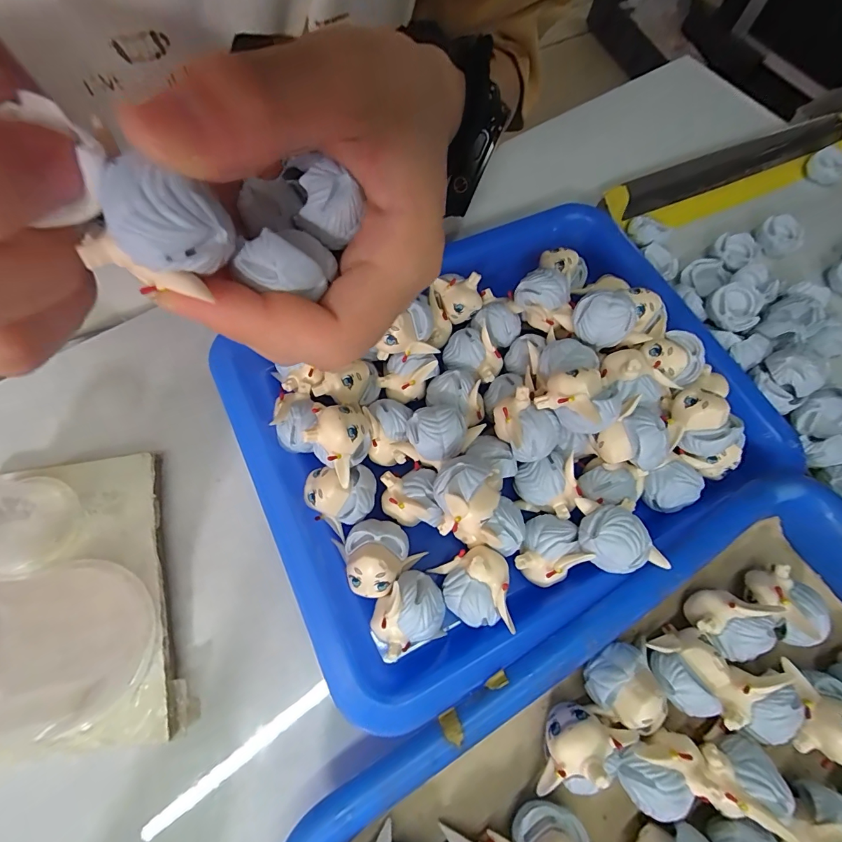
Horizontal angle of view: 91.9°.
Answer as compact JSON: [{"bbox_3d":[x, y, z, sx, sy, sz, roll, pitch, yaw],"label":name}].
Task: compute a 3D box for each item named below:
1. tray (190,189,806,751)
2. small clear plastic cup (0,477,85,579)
[{"bbox_3d":[0.036,-0.009,0.176,0.215,0.042,0.171,-26,72,-14],"label":"tray"},{"bbox_3d":[-0.151,0.037,0.146,0.029,0.043,0.035,8,68,-2],"label":"small clear plastic cup"}]

